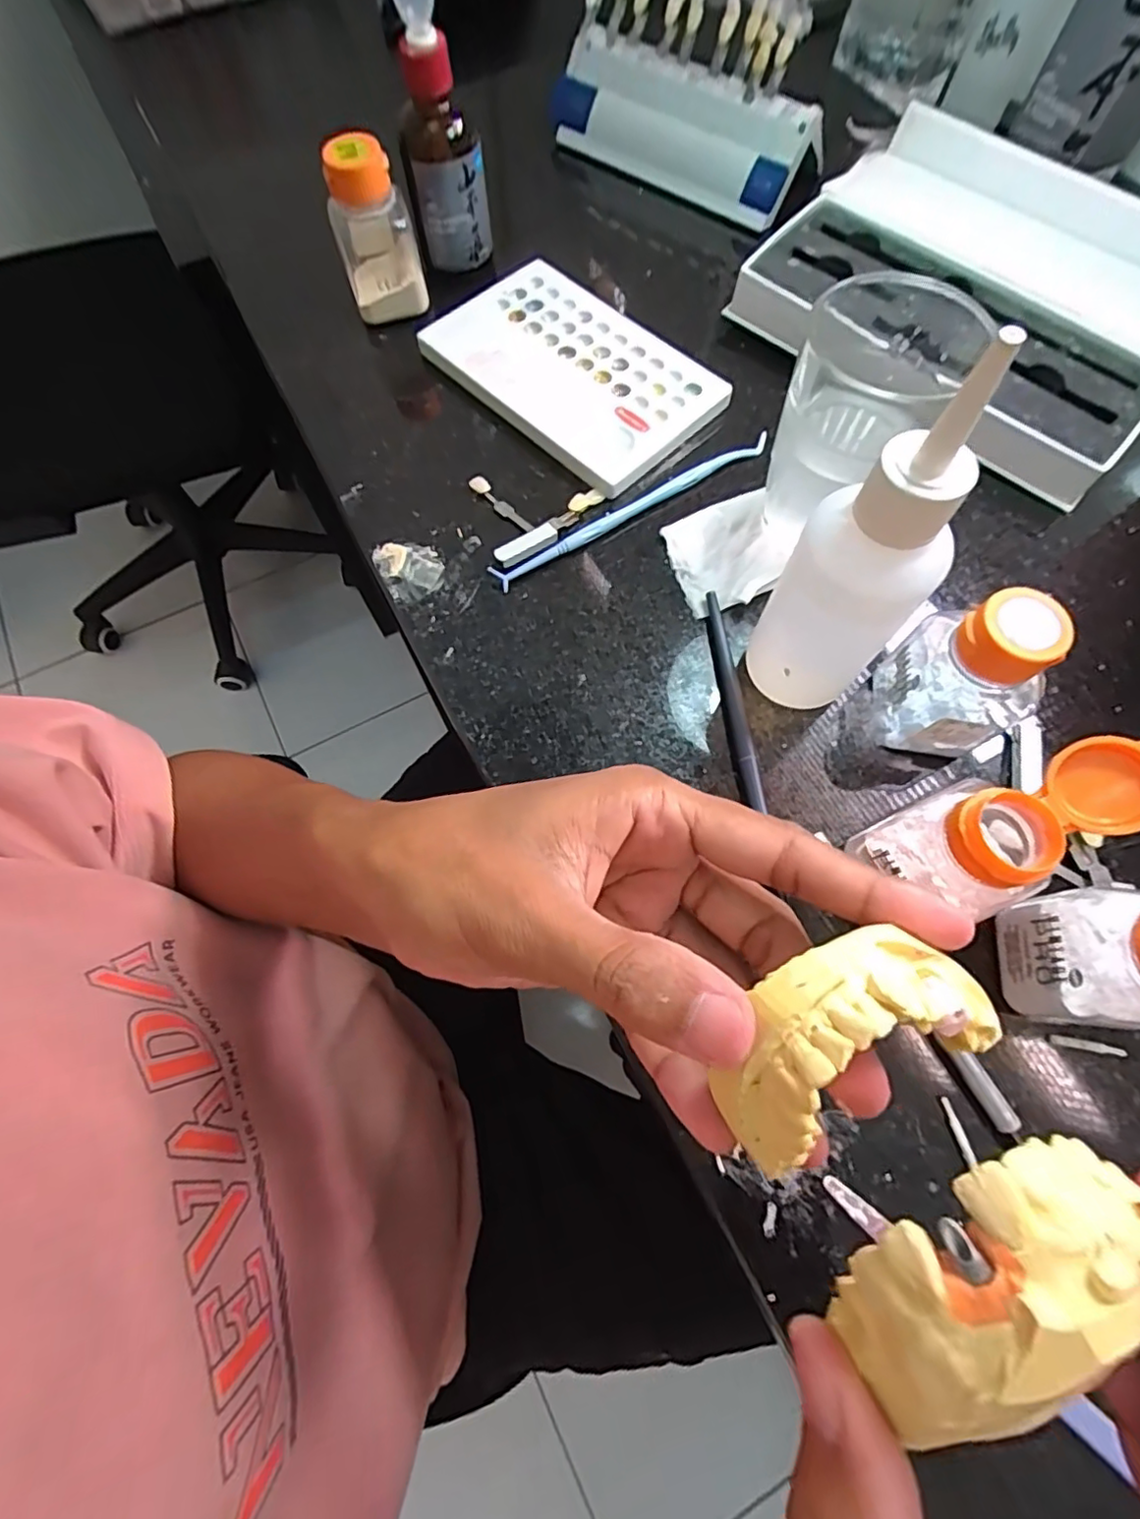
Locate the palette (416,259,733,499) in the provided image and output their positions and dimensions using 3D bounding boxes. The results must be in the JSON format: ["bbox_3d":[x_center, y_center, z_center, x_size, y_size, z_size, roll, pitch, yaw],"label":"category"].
[{"bbox_3d":[-0.002,-0.216,0.332,0.095,0.012,0.158,-43,75,-12],"label":"palette"}]

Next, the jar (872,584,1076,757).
[{"bbox_3d":[0.149,-0.031,0.233,0.041,0.075,0.037,15,72,7],"label":"jar"}]

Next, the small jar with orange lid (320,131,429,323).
[{"bbox_3d":[-0.109,-0.293,0.331,0.042,0.063,0.046,-18,71,-5],"label":"small jar with orange lid"}]

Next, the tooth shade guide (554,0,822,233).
[{"bbox_3d":[0.073,-0.418,0.381,0.176,0.079,0.065,34,75,13],"label":"tooth shade guide"}]

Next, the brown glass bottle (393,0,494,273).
[{"bbox_3d":[-0.070,-0.339,0.313,0.040,0.122,0.043,-12,71,-2],"label":"brown glass bottle"}]

